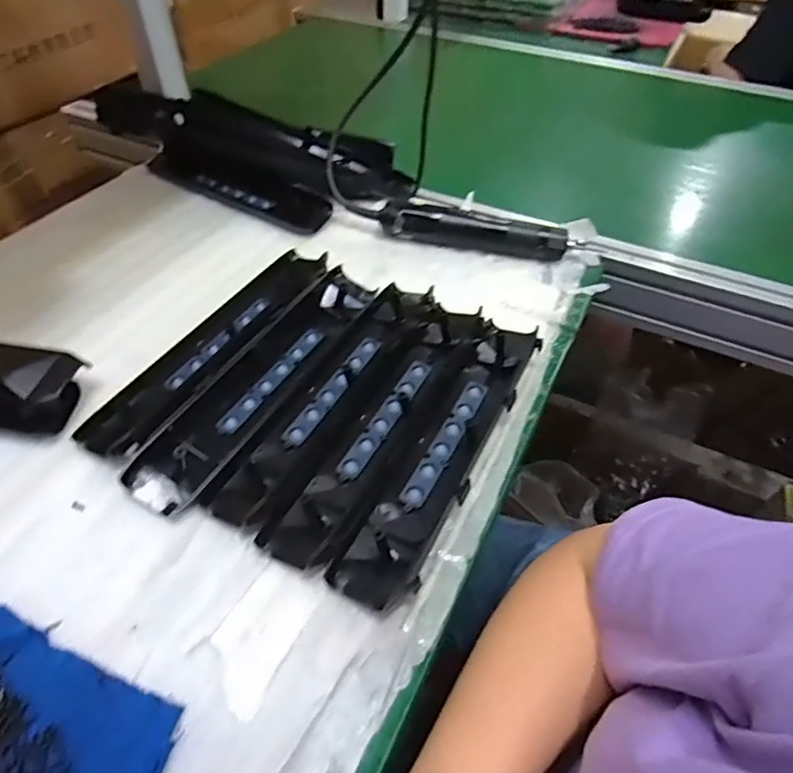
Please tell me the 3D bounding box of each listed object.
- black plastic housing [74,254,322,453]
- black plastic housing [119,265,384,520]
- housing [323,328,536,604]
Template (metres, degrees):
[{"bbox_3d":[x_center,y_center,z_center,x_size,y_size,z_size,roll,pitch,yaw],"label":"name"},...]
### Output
[{"bbox_3d":[-0.149,-0.045,0.465,0.071,0.024,0.269,22,51,17],"label":"black plastic housing"},{"bbox_3d":[-0.103,-0.016,0.443,0.050,0.023,0.277,21,51,17],"label":"black plastic housing"},{"bbox_3d":[0.043,0.039,0.403,0.050,0.019,0.270,22,51,18],"label":"housing"}]

